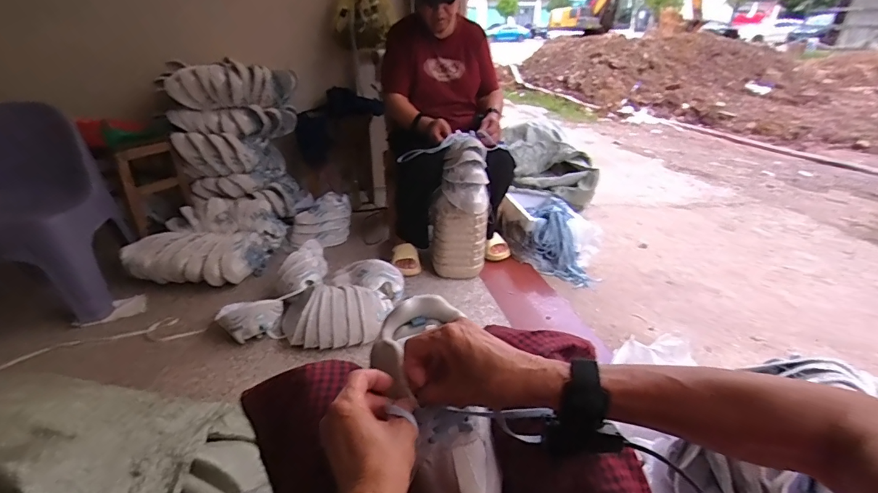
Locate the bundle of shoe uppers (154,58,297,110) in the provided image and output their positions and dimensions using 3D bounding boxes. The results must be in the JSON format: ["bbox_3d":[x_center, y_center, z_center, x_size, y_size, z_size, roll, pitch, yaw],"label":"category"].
[{"bbox_3d":[-0.829,-0.652,1.698,0.476,0.165,0.284,-10,29,-20],"label":"bundle of shoe uppers"}]

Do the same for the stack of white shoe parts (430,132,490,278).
[{"bbox_3d":[0.068,-0.115,1.403,0.178,0.465,0.157,2,28,3],"label":"stack of white shoe parts"}]

